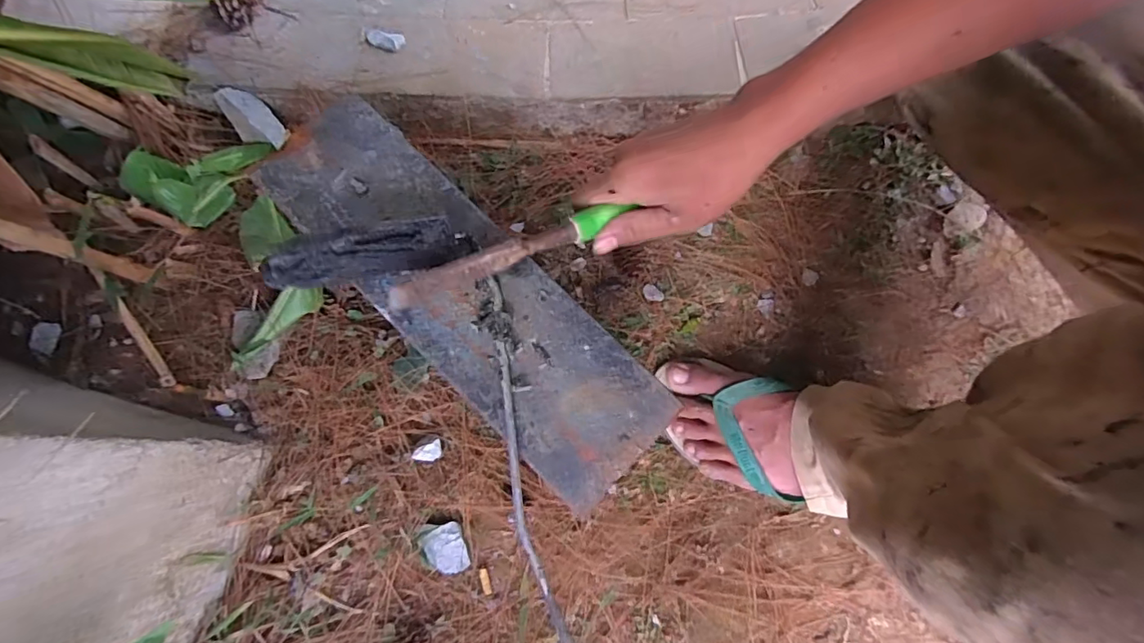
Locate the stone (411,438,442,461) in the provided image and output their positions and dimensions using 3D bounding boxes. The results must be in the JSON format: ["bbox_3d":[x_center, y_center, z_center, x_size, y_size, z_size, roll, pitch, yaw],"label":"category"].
[{"bbox_3d":[-0.138,0.126,0.525,0.028,0.012,0.016,-33,76,-8],"label":"stone"}]

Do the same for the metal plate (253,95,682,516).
[{"bbox_3d":[-0.077,-0.026,0.377,0.104,0.008,0.329,-42,81,-11],"label":"metal plate"}]

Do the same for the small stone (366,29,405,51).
[{"bbox_3d":[-0.198,-0.297,0.577,0.041,0.011,0.021,2,72,1],"label":"small stone"}]

